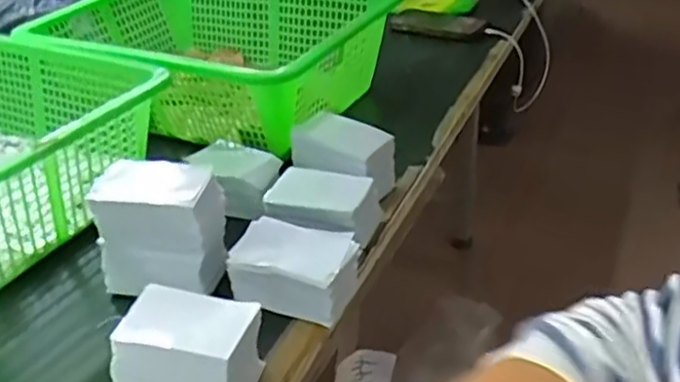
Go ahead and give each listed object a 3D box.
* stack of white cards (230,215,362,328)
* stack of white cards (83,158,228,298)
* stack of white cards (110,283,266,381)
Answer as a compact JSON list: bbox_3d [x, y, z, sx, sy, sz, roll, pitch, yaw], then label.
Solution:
[{"bbox_3d":[-0.033,0.061,0.546,0.098,0.051,0.062,13,37,24],"label":"stack of white cards"},{"bbox_3d":[-0.146,0.030,0.558,0.101,0.094,0.062,1,34,8],"label":"stack of white cards"},{"bbox_3d":[-0.104,0.108,0.464,0.091,0.061,0.053,8,35,18],"label":"stack of white cards"}]

